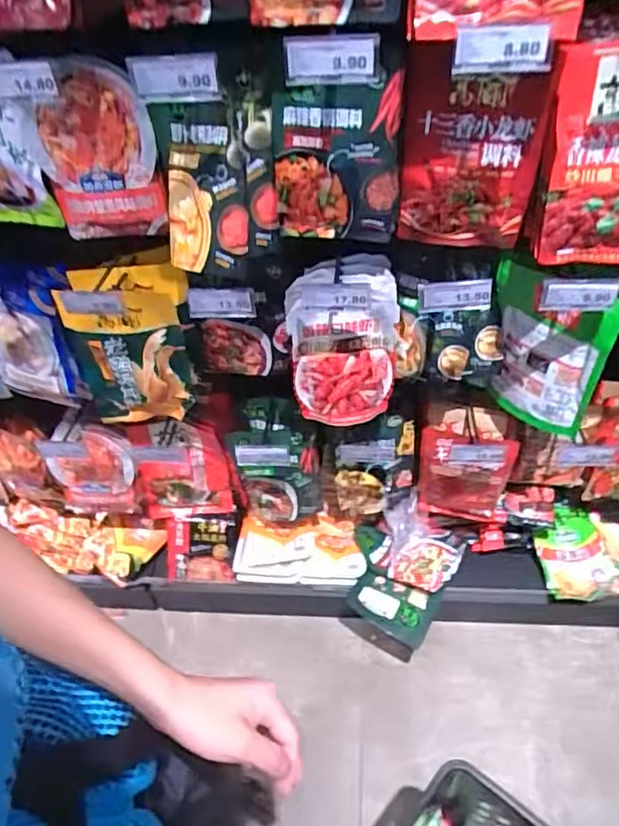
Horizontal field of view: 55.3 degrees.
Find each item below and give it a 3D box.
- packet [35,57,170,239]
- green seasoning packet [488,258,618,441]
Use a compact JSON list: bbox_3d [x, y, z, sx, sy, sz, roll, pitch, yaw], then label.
[{"bbox_3d":[-0.323,-0.392,0.901,0.174,0.242,0.065,11,48,16],"label":"packet"},{"bbox_3d":[0.391,-0.095,1.004,0.198,0.285,0.049,27,54,28],"label":"green seasoning packet"}]

